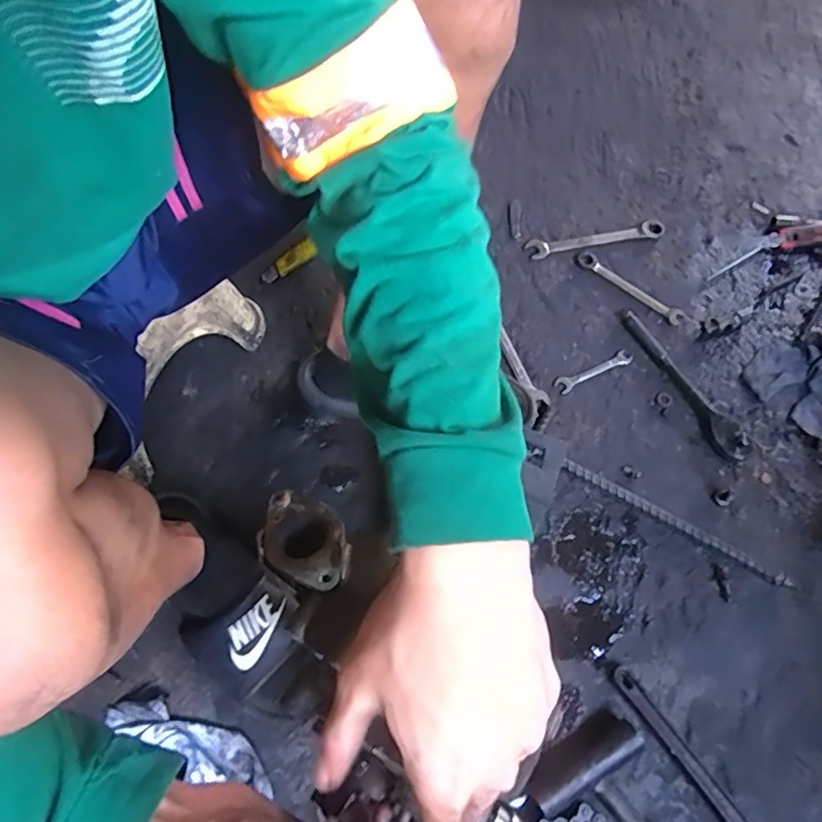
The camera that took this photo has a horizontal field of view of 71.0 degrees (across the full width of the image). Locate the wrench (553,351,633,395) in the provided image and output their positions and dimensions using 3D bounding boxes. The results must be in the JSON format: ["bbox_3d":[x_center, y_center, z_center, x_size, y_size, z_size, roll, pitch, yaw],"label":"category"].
[{"bbox_3d":[0.251,-0.055,0.791,0.115,0.011,0.024,-23,66,-12],"label":"wrench"}]

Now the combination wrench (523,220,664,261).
[{"bbox_3d":[0.278,-0.260,0.875,0.209,0.009,0.035,-11,64,-6],"label":"combination wrench"}]

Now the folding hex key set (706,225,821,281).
[{"bbox_3d":[0.574,-0.256,0.886,0.247,0.024,0.044,-12,65,-7],"label":"folding hex key set"}]

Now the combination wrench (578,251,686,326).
[{"bbox_3d":[0.321,-0.181,0.845,0.170,0.010,0.030,37,69,16],"label":"combination wrench"}]

